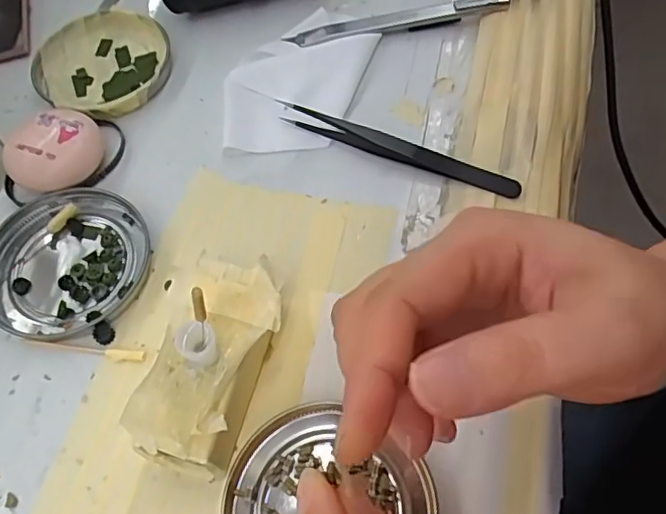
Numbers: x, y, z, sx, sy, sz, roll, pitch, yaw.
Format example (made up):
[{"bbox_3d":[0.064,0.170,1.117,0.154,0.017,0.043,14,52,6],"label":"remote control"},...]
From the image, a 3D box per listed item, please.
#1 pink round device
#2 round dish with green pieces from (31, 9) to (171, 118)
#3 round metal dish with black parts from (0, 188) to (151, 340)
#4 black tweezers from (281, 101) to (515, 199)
[{"bbox_3d":[-0.143,-0.054,0.299,0.048,0.023,0.039,-37,67,-15],"label":"pink round device"},{"bbox_3d":[-0.136,-0.115,0.340,0.081,0.010,0.076,-1,62,2],"label":"round dish with green pieces"},{"bbox_3d":[-0.129,0.002,0.279,0.075,0.009,0.075,-2,61,3],"label":"round metal dish with black parts"},{"bbox_3d":[0.032,-0.056,0.297,0.129,0.016,0.010,18,65,12],"label":"black tweezers"}]

